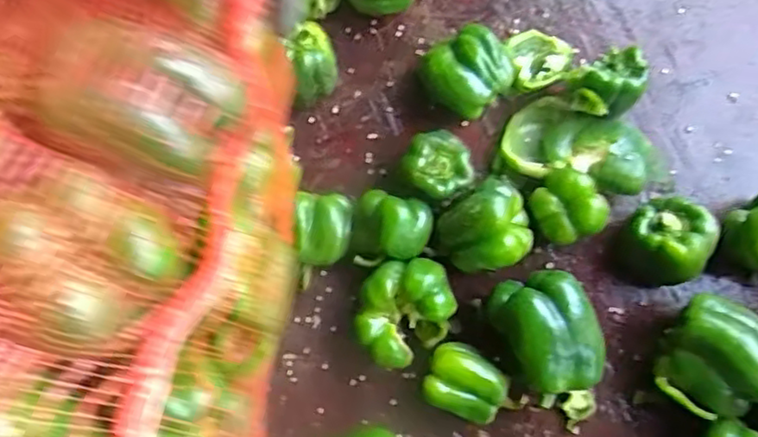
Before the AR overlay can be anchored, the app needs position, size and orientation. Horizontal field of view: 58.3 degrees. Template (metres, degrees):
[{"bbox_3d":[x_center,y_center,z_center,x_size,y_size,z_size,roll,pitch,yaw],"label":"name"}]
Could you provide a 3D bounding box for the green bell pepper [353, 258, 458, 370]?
[{"bbox_3d":[0.022,0.082,0.613,0.092,0.063,0.080,-37,81,-7],"label":"green bell pepper"}]

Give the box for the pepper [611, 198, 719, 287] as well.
[{"bbox_3d":[0.259,0.022,0.621,0.074,0.072,0.069,0,79,0],"label":"pepper"}]

